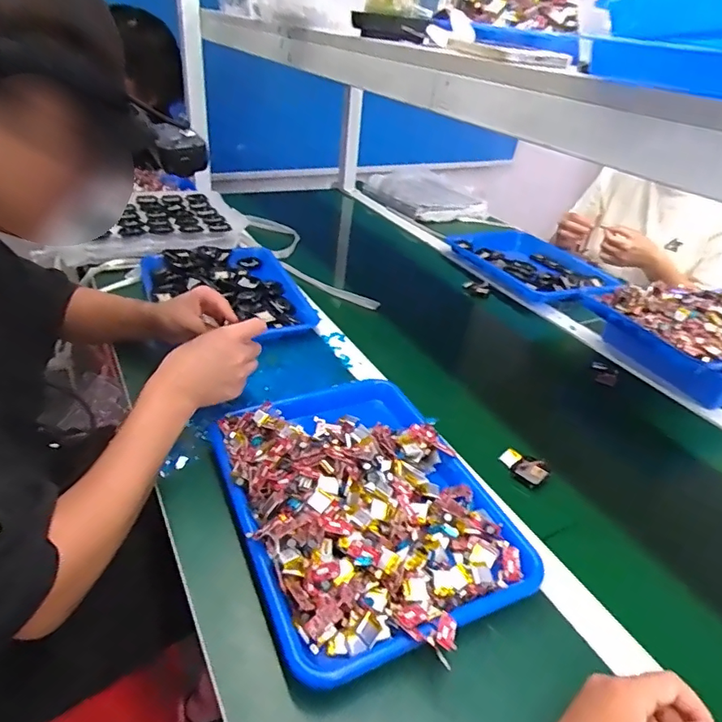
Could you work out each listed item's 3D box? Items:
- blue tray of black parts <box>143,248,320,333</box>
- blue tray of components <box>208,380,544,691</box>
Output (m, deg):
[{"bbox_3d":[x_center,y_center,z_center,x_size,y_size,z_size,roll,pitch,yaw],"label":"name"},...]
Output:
[{"bbox_3d":[-0.228,-0.115,0.871,0.242,0.035,0.317,-11,38,-23],"label":"blue tray of black parts"},{"bbox_3d":[0.001,0.135,0.537,0.259,0.053,0.336,-9,37,-22],"label":"blue tray of components"}]

